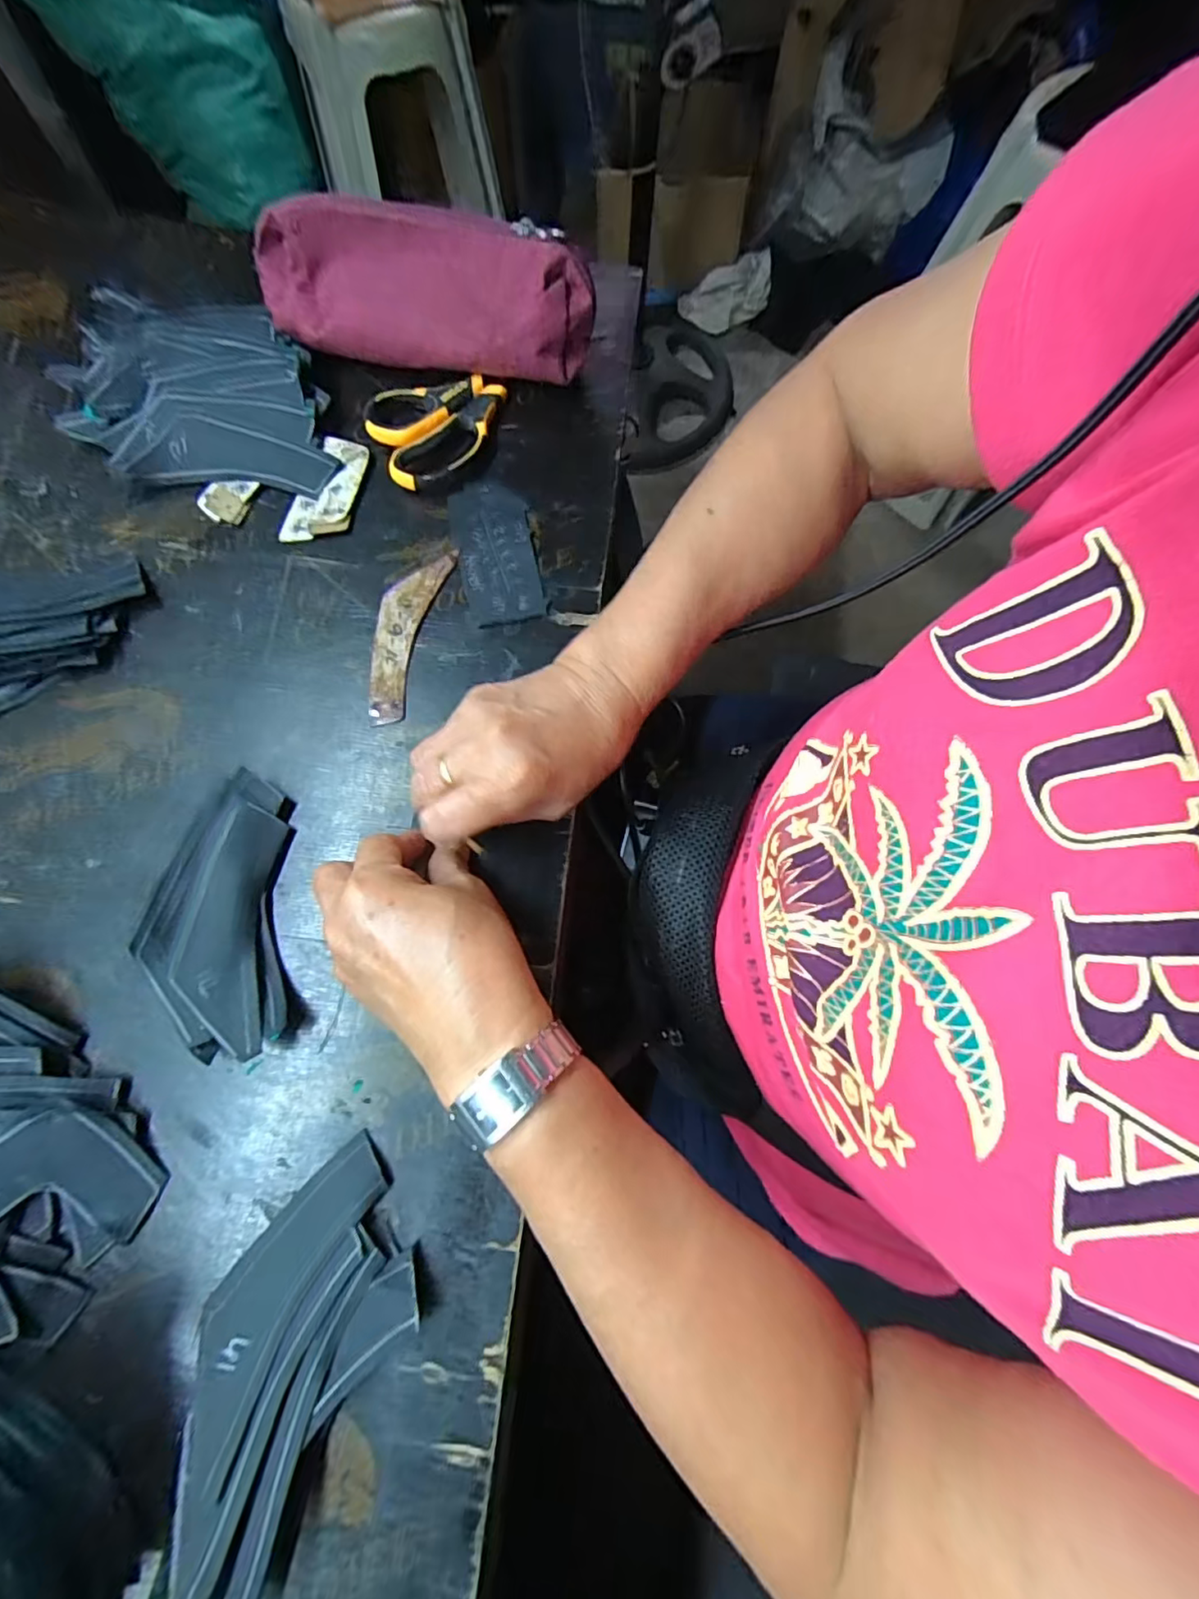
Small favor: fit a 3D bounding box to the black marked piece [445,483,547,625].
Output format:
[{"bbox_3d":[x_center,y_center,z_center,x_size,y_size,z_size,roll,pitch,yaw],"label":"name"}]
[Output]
[{"bbox_3d":[-0.071,-0.169,0.387,0.053,0.005,0.109,-10,74,-4],"label":"black marked piece"}]

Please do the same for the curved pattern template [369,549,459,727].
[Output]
[{"bbox_3d":[-0.128,-0.109,0.367,0.036,0.004,0.127,12,73,3],"label":"curved pattern template"}]

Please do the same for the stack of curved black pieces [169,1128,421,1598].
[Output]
[{"bbox_3d":[-0.135,0.240,0.247,0.081,0.028,0.148,30,75,8],"label":"stack of curved black pieces"}]

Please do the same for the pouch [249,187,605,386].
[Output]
[{"bbox_3d":[-0.122,-0.350,0.402,0.229,0.078,0.059,8,73,2],"label":"pouch"}]

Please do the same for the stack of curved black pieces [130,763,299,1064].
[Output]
[{"bbox_3d":[-0.204,0.060,0.305,0.064,0.022,0.143,-9,73,-3],"label":"stack of curved black pieces"}]

